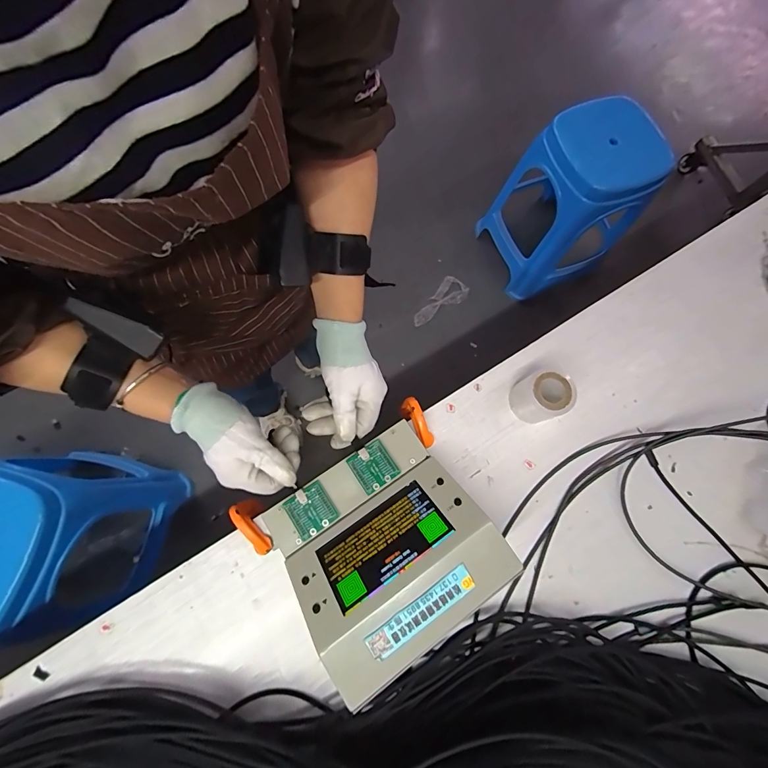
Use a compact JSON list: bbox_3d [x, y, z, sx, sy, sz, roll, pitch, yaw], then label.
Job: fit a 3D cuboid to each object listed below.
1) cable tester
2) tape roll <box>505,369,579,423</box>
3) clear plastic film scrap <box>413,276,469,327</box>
[{"bbox_3d":[-0.005,0.136,0.347,0.207,0.092,0.180,-35,80,-11],"label":"cable tester"},{"bbox_3d":[0.168,0.014,0.402,0.042,0.063,0.052,-24,78,-9],"label":"tape roll"},{"bbox_3d":[0.194,-0.272,1.285,0.095,0.030,0.229,40,77,7],"label":"clear plastic film scrap"}]

